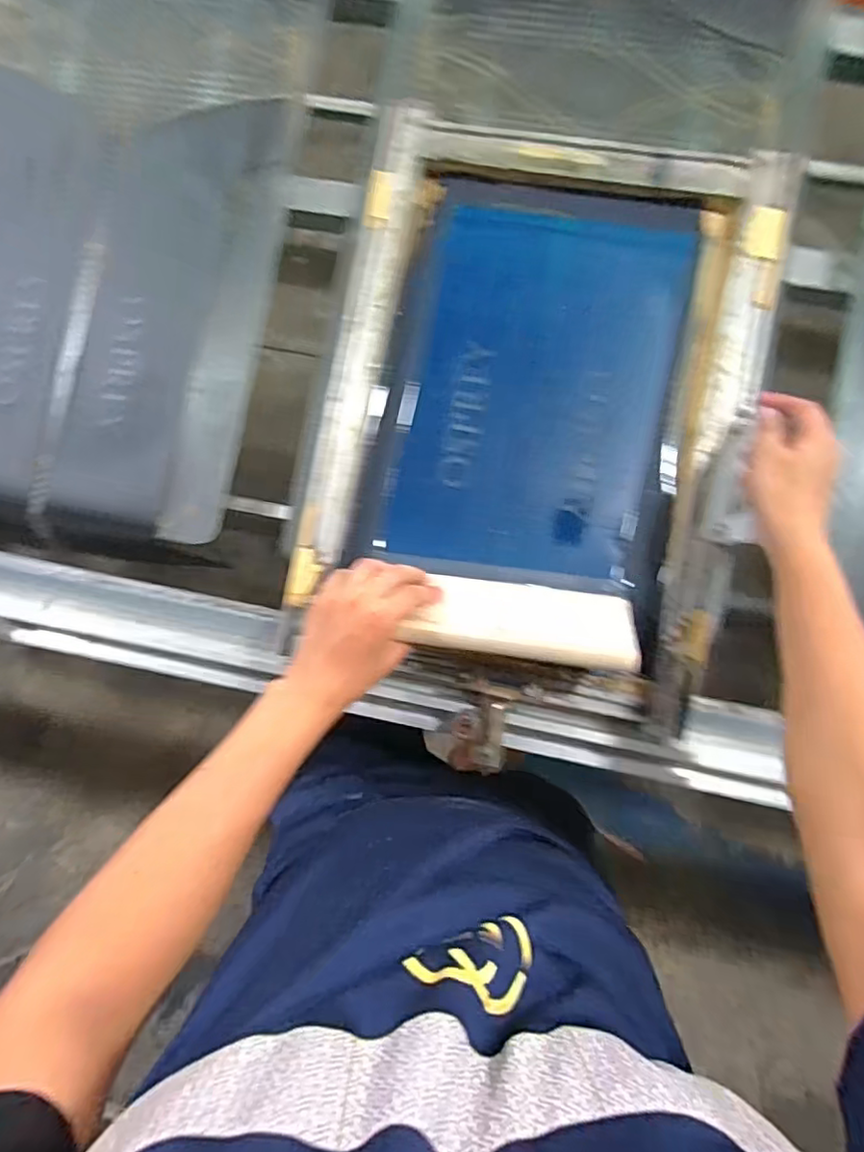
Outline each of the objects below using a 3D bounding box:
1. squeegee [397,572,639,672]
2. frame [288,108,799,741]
[{"bbox_3d":[0.081,0.037,0.546,0.187,0.096,0.025,5,130,4],"label":"squeegee"},{"bbox_3d":[0.098,-0.163,0.600,0.392,0.067,0.518,11,90,2],"label":"frame"}]

